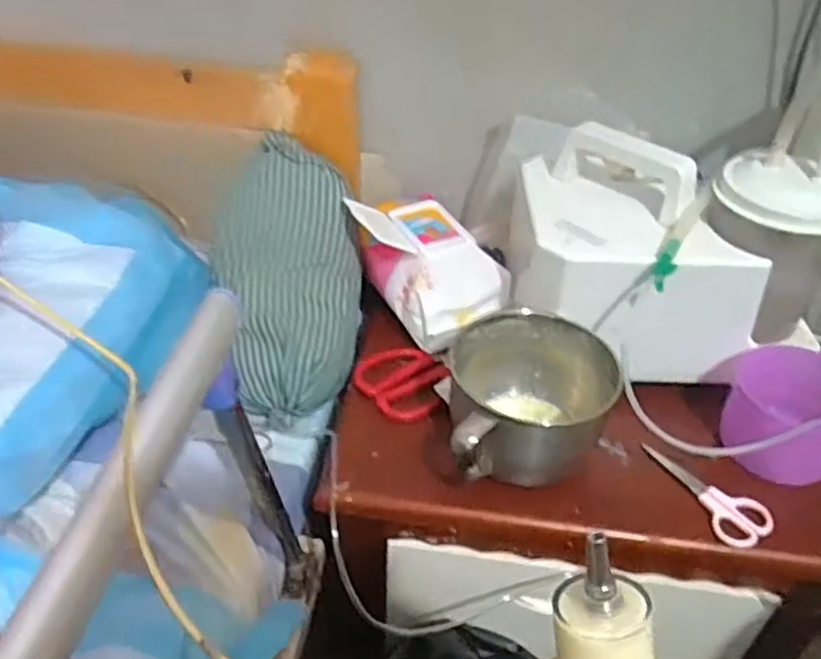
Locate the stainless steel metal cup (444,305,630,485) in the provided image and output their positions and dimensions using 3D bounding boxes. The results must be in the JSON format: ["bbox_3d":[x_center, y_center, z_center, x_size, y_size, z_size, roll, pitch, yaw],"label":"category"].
[{"bbox_3d":[0.102,0.062,0.609,0.132,0.093,0.135,2,39,-1],"label":"stainless steel metal cup"}]

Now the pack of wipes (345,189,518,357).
[{"bbox_3d":[0.015,-0.076,0.749,0.117,0.090,0.172,-24,46,-30],"label":"pack of wipes"}]

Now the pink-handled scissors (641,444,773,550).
[{"bbox_3d":[0.256,0.138,0.613,0.050,0.013,0.115,-16,43,-22],"label":"pink-handled scissors"}]

